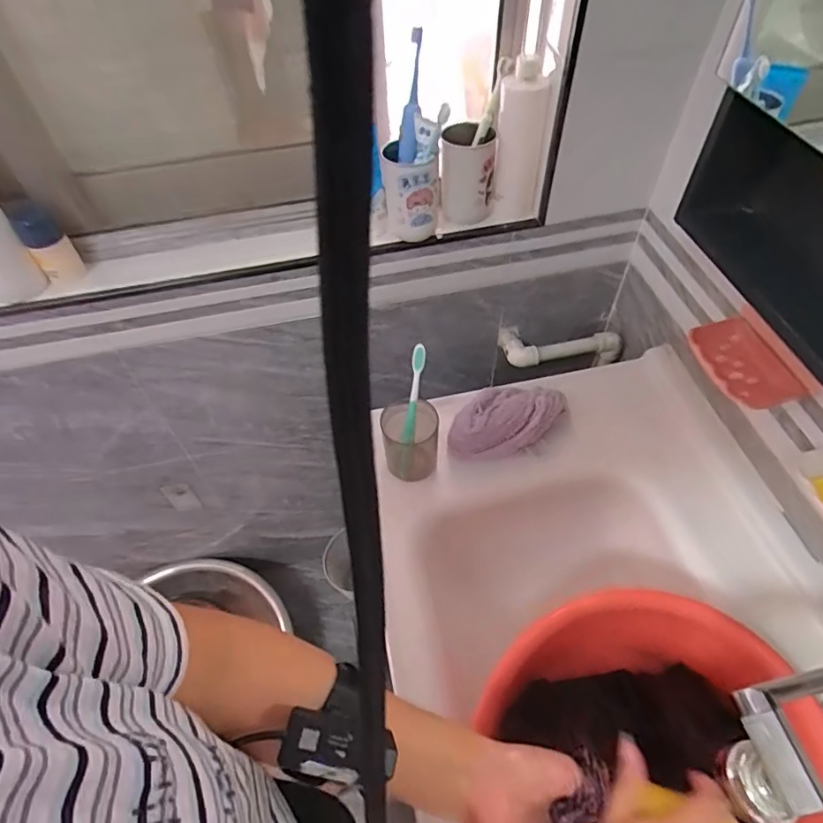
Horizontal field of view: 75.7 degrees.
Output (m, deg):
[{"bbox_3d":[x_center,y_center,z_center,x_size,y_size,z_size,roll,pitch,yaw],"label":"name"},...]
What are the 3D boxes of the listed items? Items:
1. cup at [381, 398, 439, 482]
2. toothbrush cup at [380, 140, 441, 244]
[{"bbox_3d":[-0.001,0.039,0.727,0.074,0.106,0.067,0,53,2],"label":"cup"},{"bbox_3d":[0.000,-0.344,0.828,0.082,0.117,0.102,-4,53,-1],"label":"toothbrush cup"}]

